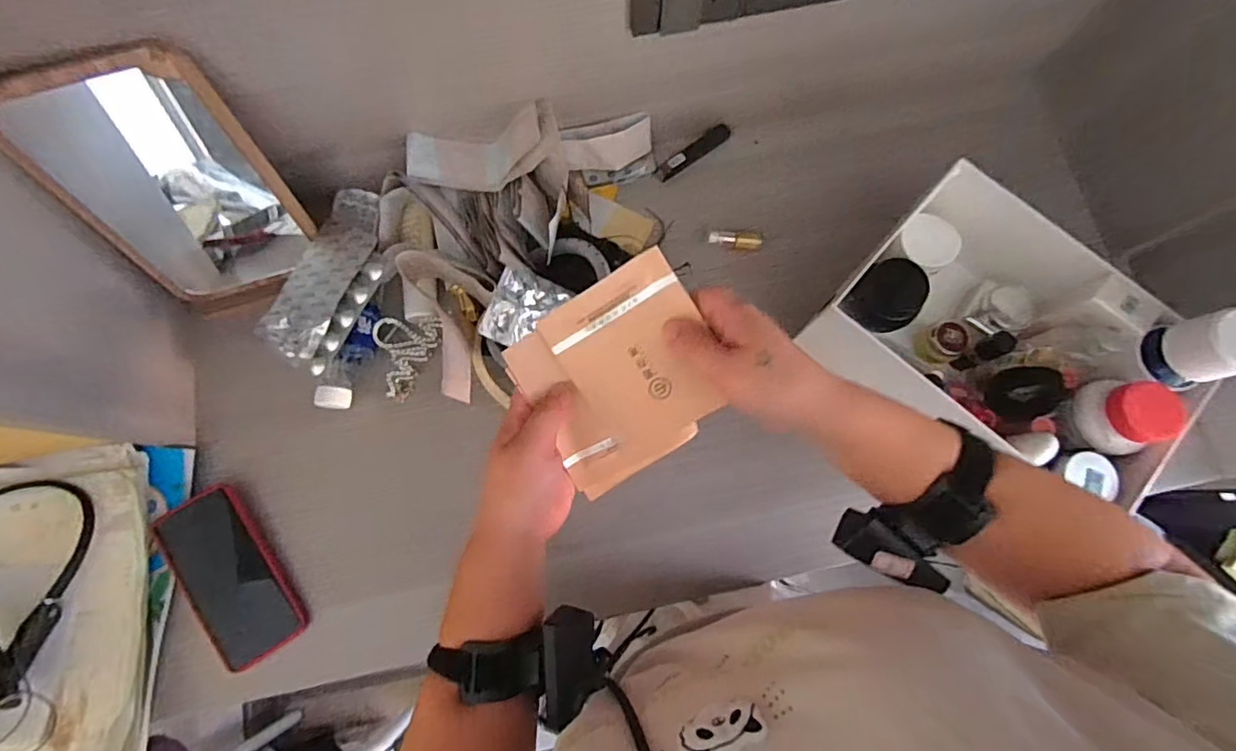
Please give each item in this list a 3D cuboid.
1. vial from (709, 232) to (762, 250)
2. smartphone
[{"bbox_3d":[0.129,-0.149,0.606,0.058,0.013,0.013,15,77,18],"label":"vial"},{"bbox_3d":[-0.364,0.188,0.519,0.075,0.014,0.160,-33,86,-19],"label":"smartphone"}]

